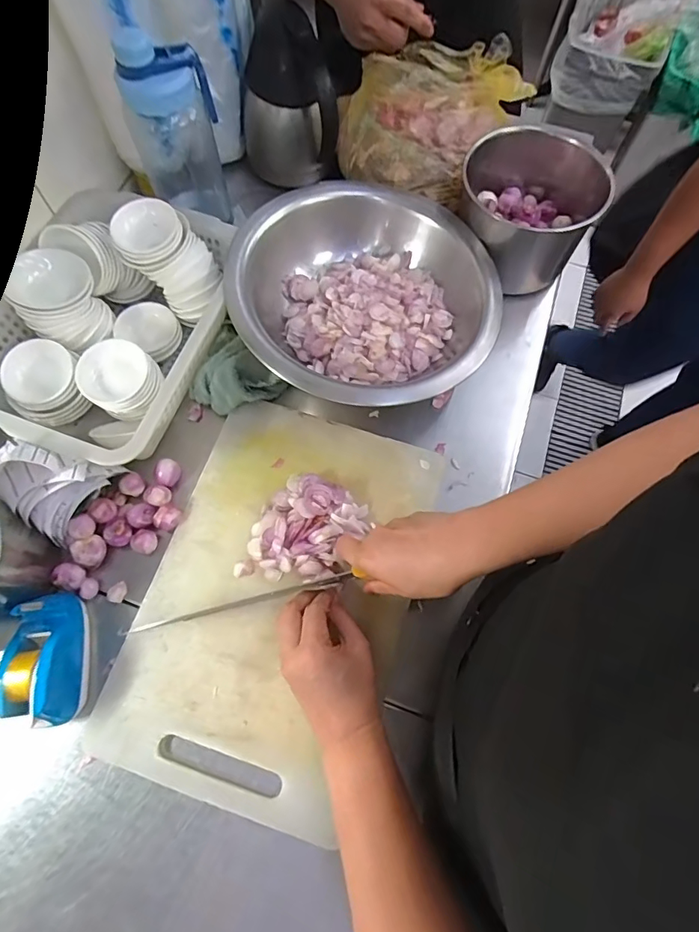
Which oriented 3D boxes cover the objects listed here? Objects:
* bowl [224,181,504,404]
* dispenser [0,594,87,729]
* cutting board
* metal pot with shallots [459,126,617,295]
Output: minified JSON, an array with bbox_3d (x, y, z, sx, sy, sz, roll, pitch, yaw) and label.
[{"bbox_3d":[0.023,-0.193,0.564,0.287,0.090,0.295,0,70,-1],"label":"bowl"},{"bbox_3d":[-0.283,0.180,0.440,0.051,0.055,0.113,-10,71,-5],"label":"dispenser"},{"bbox_3d":[-0.071,0.127,0.495,0.256,0.018,0.390,18,71,5],"label":"cutting board"},{"bbox_3d":[0.235,-0.335,0.610,0.176,0.106,0.174,0,70,-1],"label":"metal pot with shallots"}]

